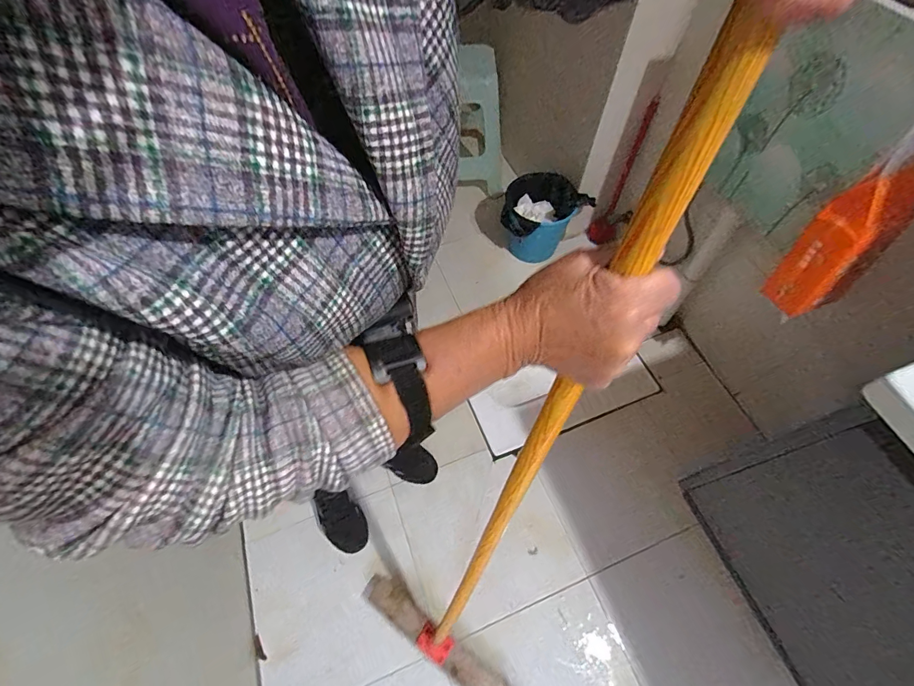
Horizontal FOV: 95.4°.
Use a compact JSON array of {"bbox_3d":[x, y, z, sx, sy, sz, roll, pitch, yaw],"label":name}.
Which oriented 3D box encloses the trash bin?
[{"bbox_3d":[0.341,-0.522,1.740,0.273,0.248,0.322,36,64,22],"label":"trash bin"}]

